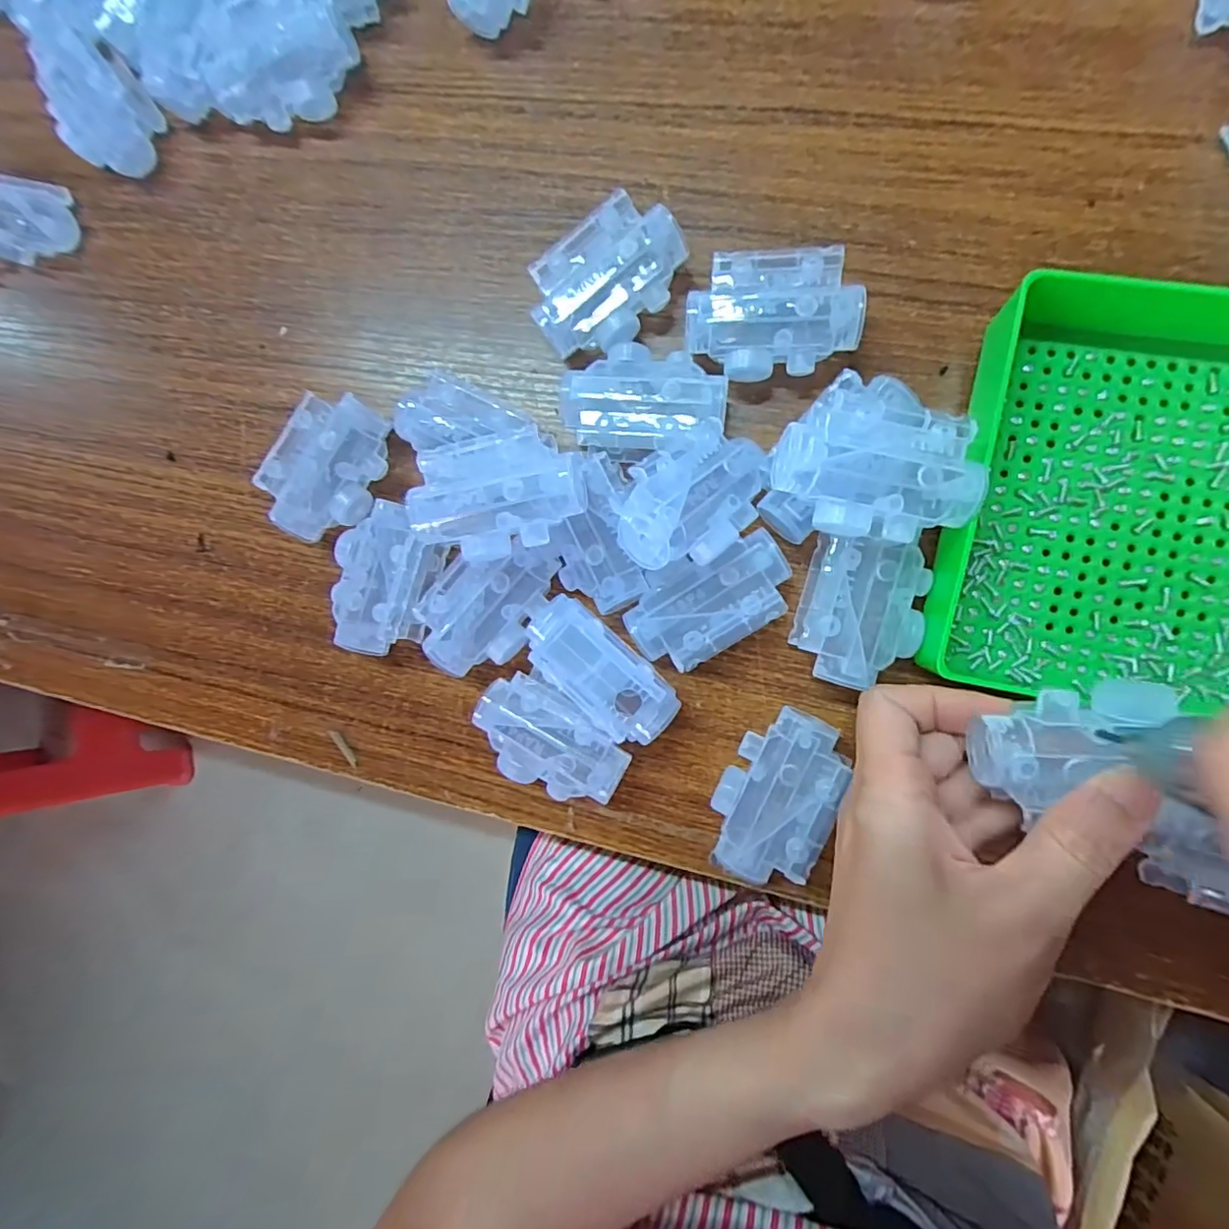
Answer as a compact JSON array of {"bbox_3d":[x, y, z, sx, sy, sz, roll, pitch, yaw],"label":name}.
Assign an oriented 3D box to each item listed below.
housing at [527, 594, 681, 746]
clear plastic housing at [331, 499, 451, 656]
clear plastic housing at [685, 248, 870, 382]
[{"bbox_3d":[-0.007,0.024,0.235,0.069,0.018,0.033,44,97,7],"label":"housing"},{"bbox_3d":[-0.107,-0.016,0.268,0.039,0.029,0.067,12,93,9],"label":"clear plastic housing"},{"bbox_3d":[0.066,-0.123,0.241,0.067,0.029,0.043,0,91,10],"label":"clear plastic housing"}]

